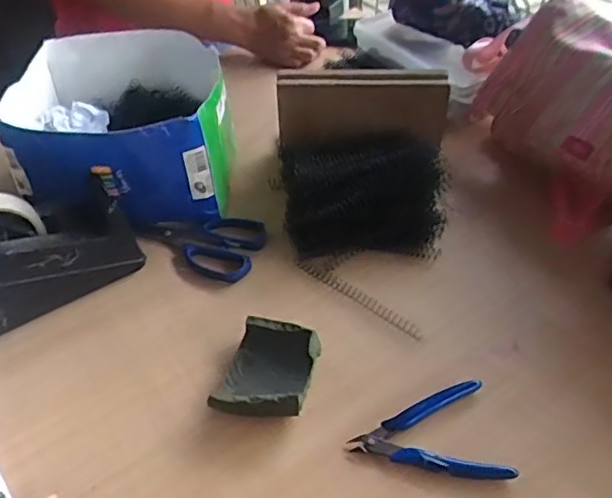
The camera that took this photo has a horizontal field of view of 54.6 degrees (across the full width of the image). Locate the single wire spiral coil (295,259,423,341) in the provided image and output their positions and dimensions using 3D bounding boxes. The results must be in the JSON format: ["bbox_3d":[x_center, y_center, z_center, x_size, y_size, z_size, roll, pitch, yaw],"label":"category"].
[{"bbox_3d":[0.048,0.045,0.571,0.147,0.012,0.010,31,54,27],"label":"single wire spiral coil"}]

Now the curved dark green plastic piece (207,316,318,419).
[{"bbox_3d":[-0.031,0.104,0.505,0.071,0.031,0.086,11,47,11],"label":"curved dark green plastic piece"}]

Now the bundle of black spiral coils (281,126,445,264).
[{"bbox_3d":[0.063,-0.052,0.605,0.171,0.097,0.085,-3,46,-2],"label":"bundle of black spiral coils"}]

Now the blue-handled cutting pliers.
[{"bbox_3d":[0.094,0.147,0.471,0.118,0.010,0.082,-6,47,-5],"label":"blue-handled cutting pliers"}]

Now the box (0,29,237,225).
[{"bbox_3d":[-0.200,-0.136,0.668,0.228,0.129,0.221,-8,47,-7],"label":"box"}]

